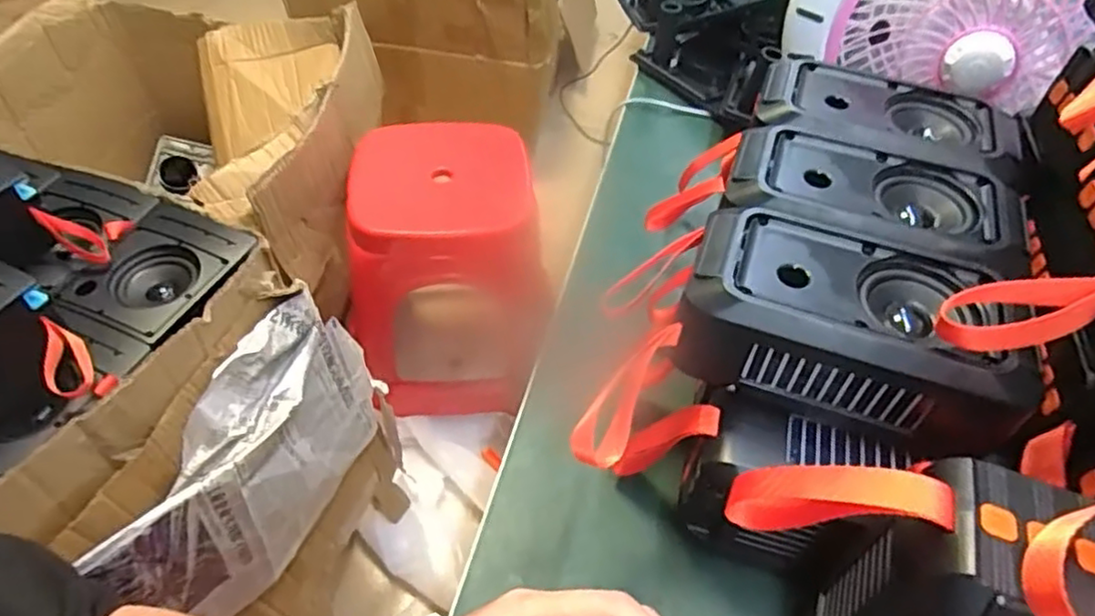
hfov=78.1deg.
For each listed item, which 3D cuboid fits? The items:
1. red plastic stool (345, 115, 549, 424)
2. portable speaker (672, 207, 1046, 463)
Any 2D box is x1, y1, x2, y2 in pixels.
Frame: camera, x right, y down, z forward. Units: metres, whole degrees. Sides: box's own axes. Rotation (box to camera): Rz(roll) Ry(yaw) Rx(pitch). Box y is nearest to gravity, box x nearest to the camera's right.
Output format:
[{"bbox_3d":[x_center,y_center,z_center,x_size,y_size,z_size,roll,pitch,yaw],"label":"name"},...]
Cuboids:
[{"bbox_3d":[-0.169,-0.057,1.126,0.274,0.362,0.305,-4,49,-6],"label":"red plastic stool"},{"bbox_3d":[0.135,0.008,0.311,0.139,0.057,0.084,15,49,10],"label":"portable speaker"}]

